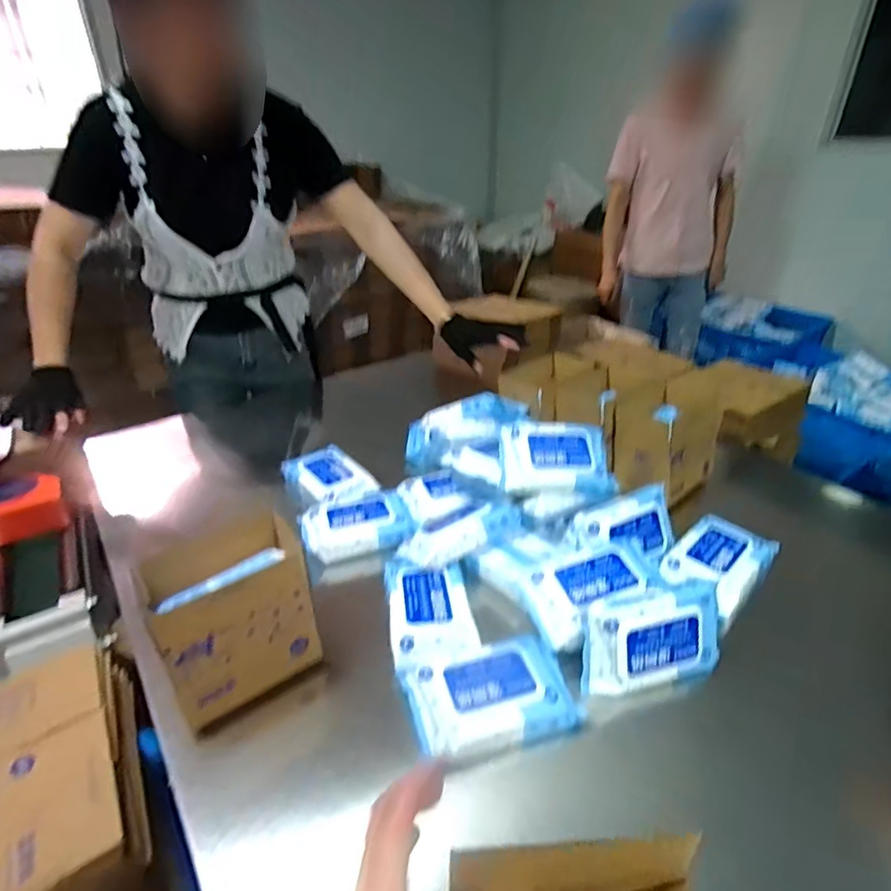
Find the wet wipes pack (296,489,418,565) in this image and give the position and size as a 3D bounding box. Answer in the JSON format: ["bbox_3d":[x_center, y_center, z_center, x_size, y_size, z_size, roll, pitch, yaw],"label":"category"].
[{"bbox_3d":[-0.138,0.120,0.851,0.163,0.043,0.113,-11,33,-17],"label":"wet wipes pack"}]

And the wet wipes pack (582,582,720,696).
[{"bbox_3d":[0.240,0.230,0.640,0.180,0.117,0.056,-7,2,-16],"label":"wet wipes pack"}]

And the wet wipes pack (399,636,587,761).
[{"bbox_3d":[0.049,0.275,0.601,0.173,0.035,0.108,-9,32,-14],"label":"wet wipes pack"}]

